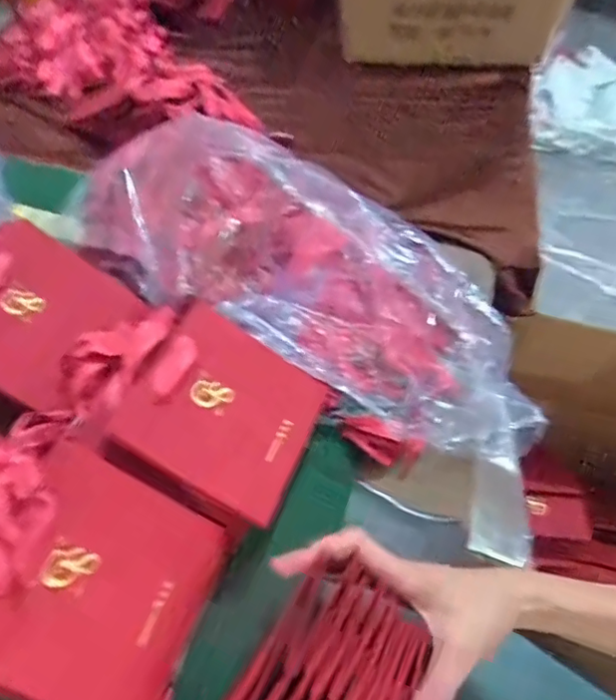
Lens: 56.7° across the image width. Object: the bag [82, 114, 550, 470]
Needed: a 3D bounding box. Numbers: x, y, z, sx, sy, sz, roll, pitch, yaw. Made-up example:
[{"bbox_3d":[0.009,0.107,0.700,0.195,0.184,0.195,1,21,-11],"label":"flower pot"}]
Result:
[{"bbox_3d":[-0.017,-0.079,0.568,0.475,0.146,0.173,33,55,6],"label":"bag"}]

